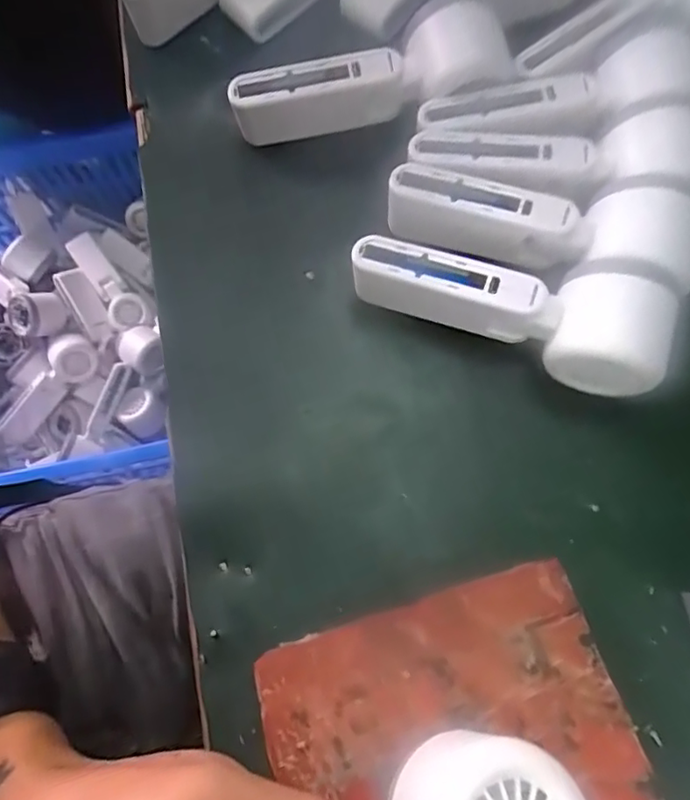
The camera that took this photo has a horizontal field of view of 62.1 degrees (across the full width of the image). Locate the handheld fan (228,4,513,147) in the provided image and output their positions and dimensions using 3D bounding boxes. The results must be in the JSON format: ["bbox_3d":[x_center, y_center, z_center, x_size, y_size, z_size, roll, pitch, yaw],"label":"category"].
[{"bbox_3d":[0.013,-0.190,0.340,0.160,0.057,0.047,-6,71,-2],"label":"handheld fan"}]

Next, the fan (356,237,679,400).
[{"bbox_3d":[0.084,-0.048,0.301,0.165,0.050,0.049,15,72,5],"label":"fan"}]

